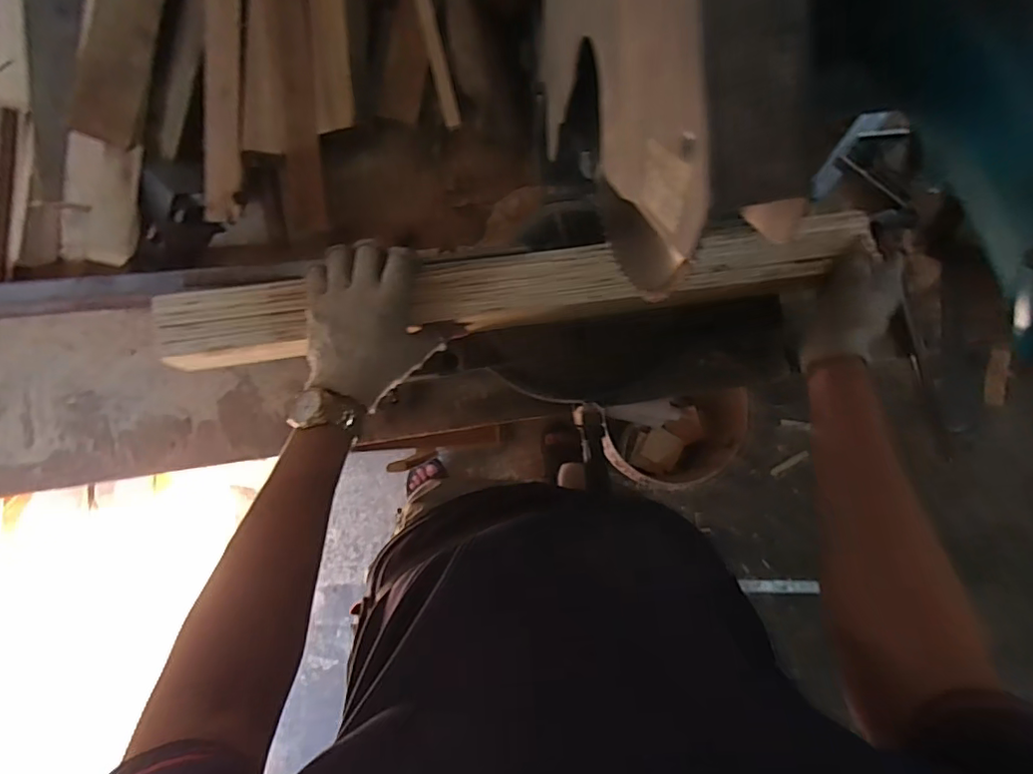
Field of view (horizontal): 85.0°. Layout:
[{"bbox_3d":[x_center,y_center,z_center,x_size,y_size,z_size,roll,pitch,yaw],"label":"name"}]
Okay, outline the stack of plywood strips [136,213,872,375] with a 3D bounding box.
[{"bbox_3d":[0.000,-0.090,0.547,0.652,0.054,0.074,-8,88,-4],"label":"stack of plywood strips"}]

